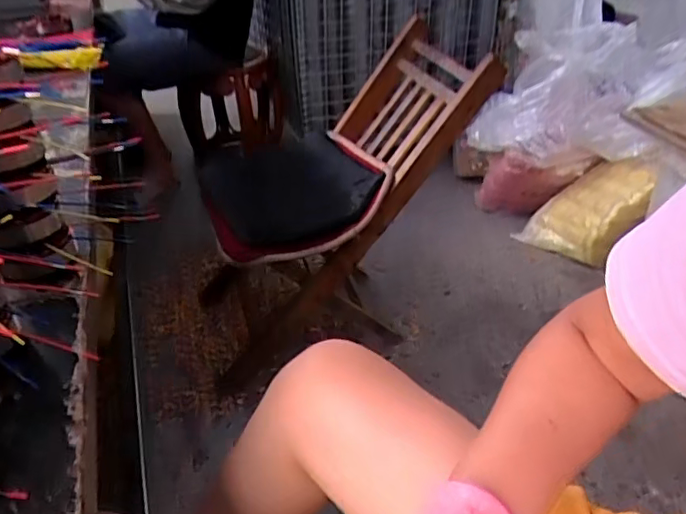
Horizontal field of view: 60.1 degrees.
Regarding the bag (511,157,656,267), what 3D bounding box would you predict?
[{"bbox_3d":[0.628,-0.130,1.553,0.125,0.269,0.277,-21,39,-28],"label":"bag"}]

